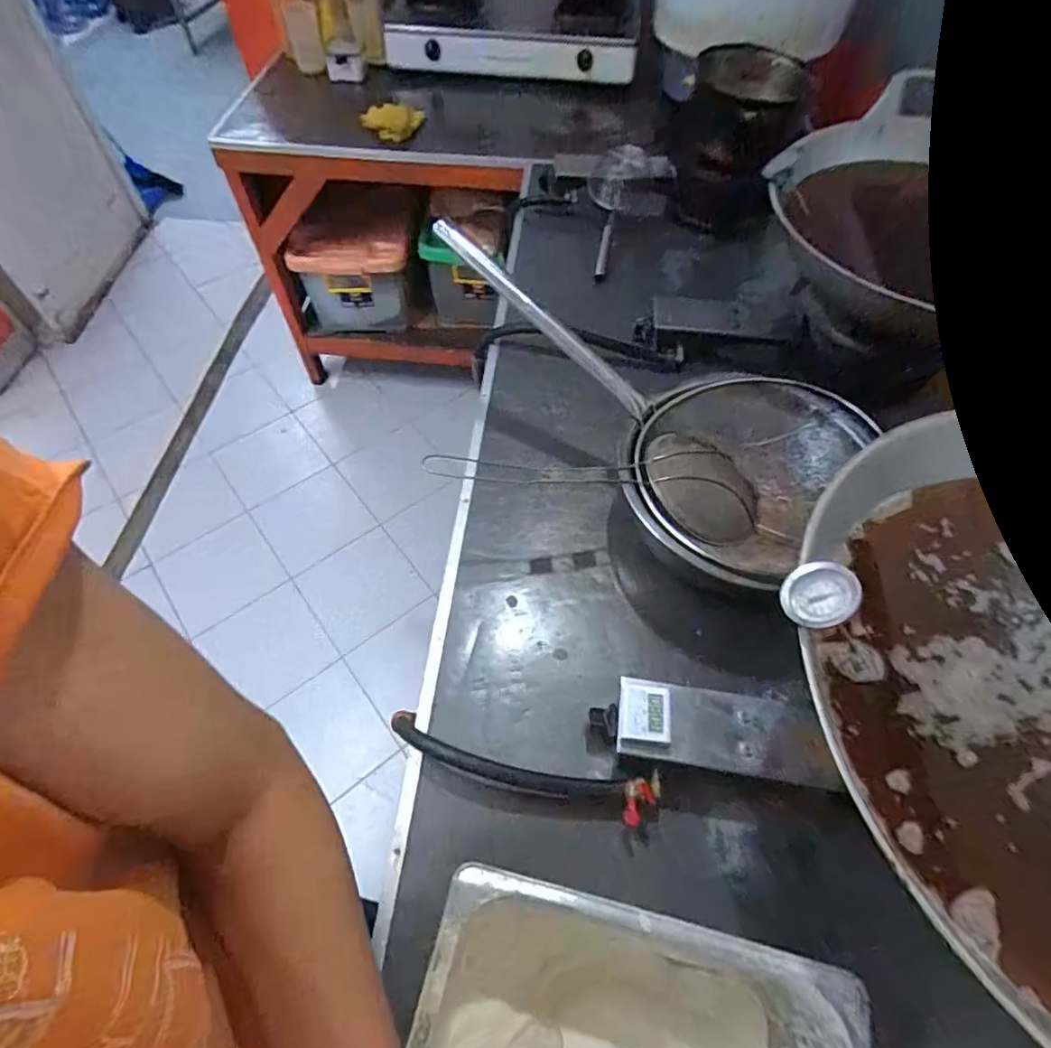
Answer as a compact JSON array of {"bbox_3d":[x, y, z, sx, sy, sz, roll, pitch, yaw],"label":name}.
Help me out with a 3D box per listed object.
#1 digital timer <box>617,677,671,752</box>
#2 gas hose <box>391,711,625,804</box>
[{"bbox_3d":[0.127,0.202,0.601,0.051,0.020,0.072,6,58,3],"label":"digital timer"},{"bbox_3d":[-0.025,0.268,0.625,0.262,0.048,0.040,15,59,9],"label":"gas hose"}]

